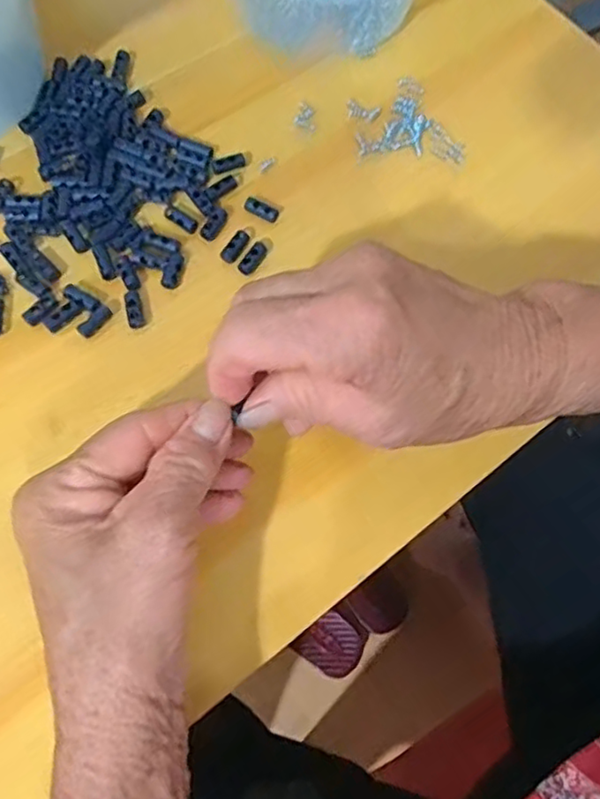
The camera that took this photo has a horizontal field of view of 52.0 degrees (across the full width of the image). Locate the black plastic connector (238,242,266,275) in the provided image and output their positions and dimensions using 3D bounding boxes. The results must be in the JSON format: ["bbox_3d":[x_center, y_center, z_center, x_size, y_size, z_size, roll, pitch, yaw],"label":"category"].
[{"bbox_3d":[-0.024,-0.073,0.320,0.007,0.005,0.020,31,70,9],"label":"black plastic connector"}]

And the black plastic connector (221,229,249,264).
[{"bbox_3d":[-0.034,-0.080,0.320,0.008,0.004,0.019,31,70,9],"label":"black plastic connector"}]

